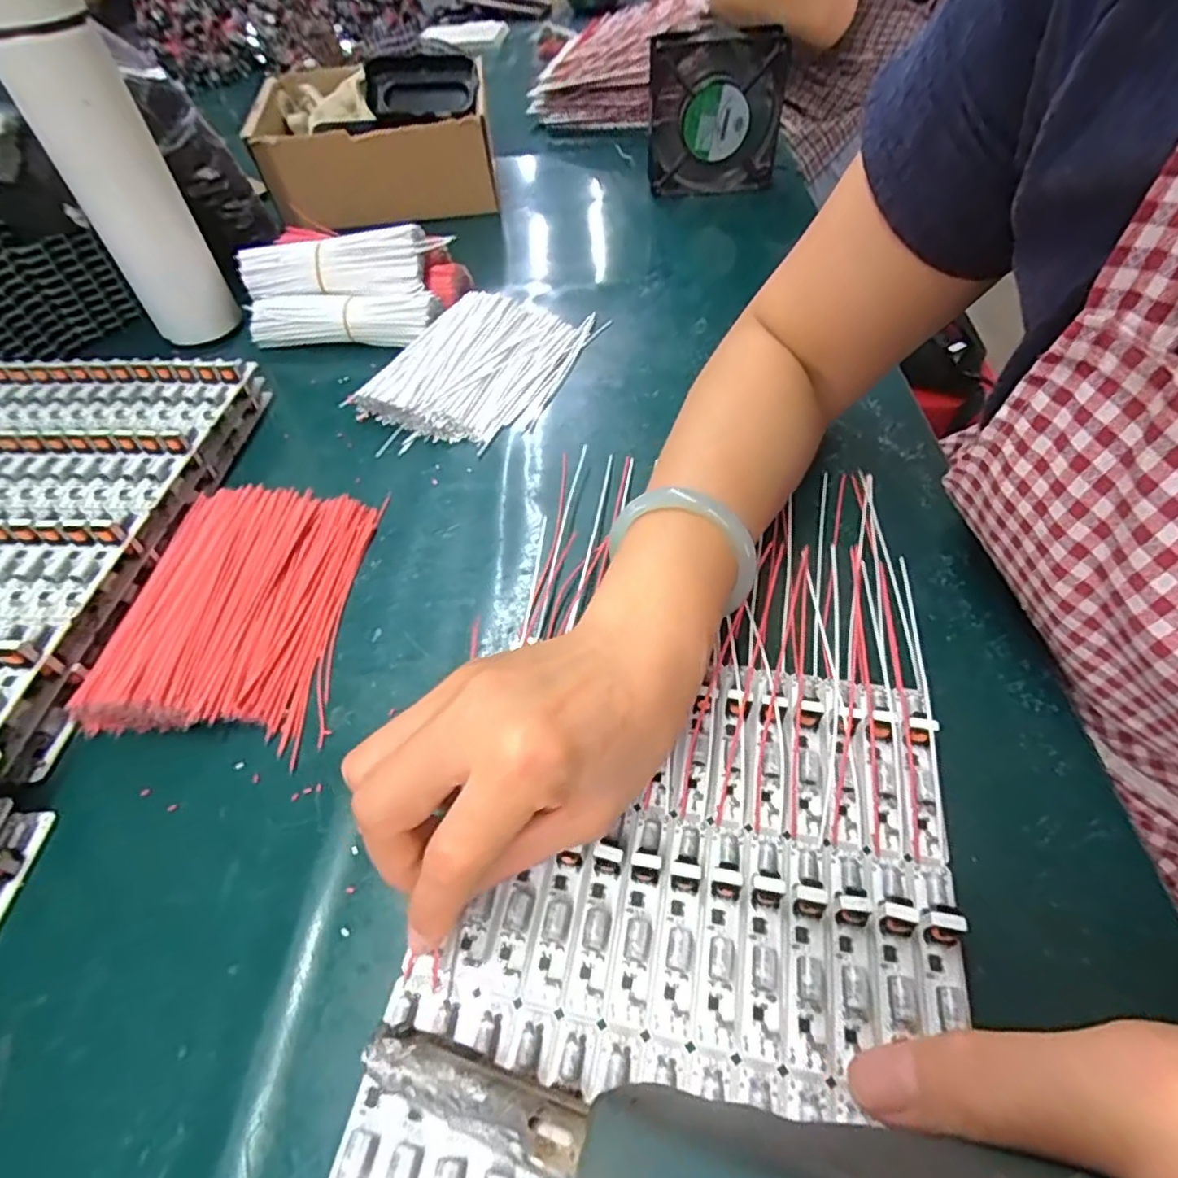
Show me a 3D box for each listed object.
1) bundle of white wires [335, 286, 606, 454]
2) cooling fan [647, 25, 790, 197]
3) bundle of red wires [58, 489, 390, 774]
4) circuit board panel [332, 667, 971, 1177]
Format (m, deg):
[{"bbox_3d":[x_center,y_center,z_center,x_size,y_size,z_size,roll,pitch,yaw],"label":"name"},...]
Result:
[{"bbox_3d":[-0.080,-0.164,0.453,0.122,0.025,0.169,15,55,15],"label":"bundle of white wires"},{"bbox_3d":[0.117,-0.440,0.579,0.122,0.122,0.038,0,52,4],"label":"cooling fan"},{"bbox_3d":[-0.184,0.006,0.326,0.115,0.020,0.150,-3,52,1],"label":"bundle of red wires"},{"bbox_3d":[0.025,0.149,0.202,0.186,0.014,0.295,8,53,10],"label":"circuit board panel"}]

